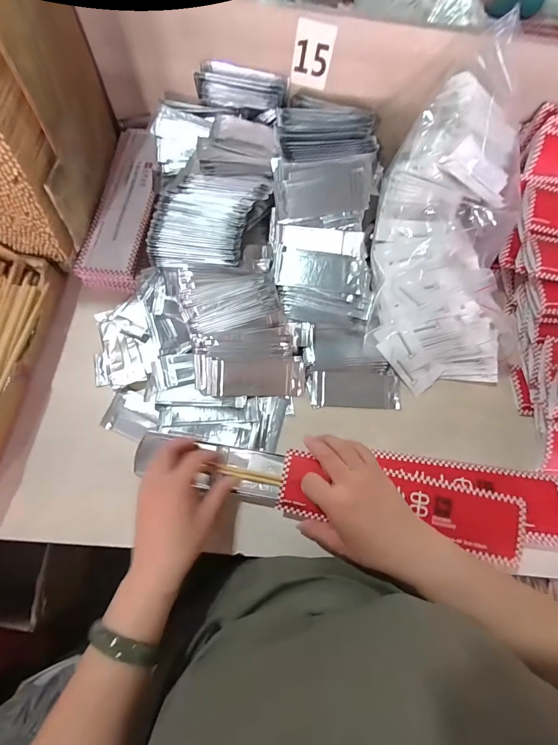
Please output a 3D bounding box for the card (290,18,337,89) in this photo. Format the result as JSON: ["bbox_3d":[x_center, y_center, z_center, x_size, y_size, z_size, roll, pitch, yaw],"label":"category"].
[{"bbox_3d":[0.045,-0.424,0.454,0.052,0.064,0.004,12,58,0],"label":"card"}]

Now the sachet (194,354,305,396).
[{"bbox_3d":[-0.037,0.005,0.452,0.142,0.010,0.054,0,100,-10],"label":"sachet"}]

